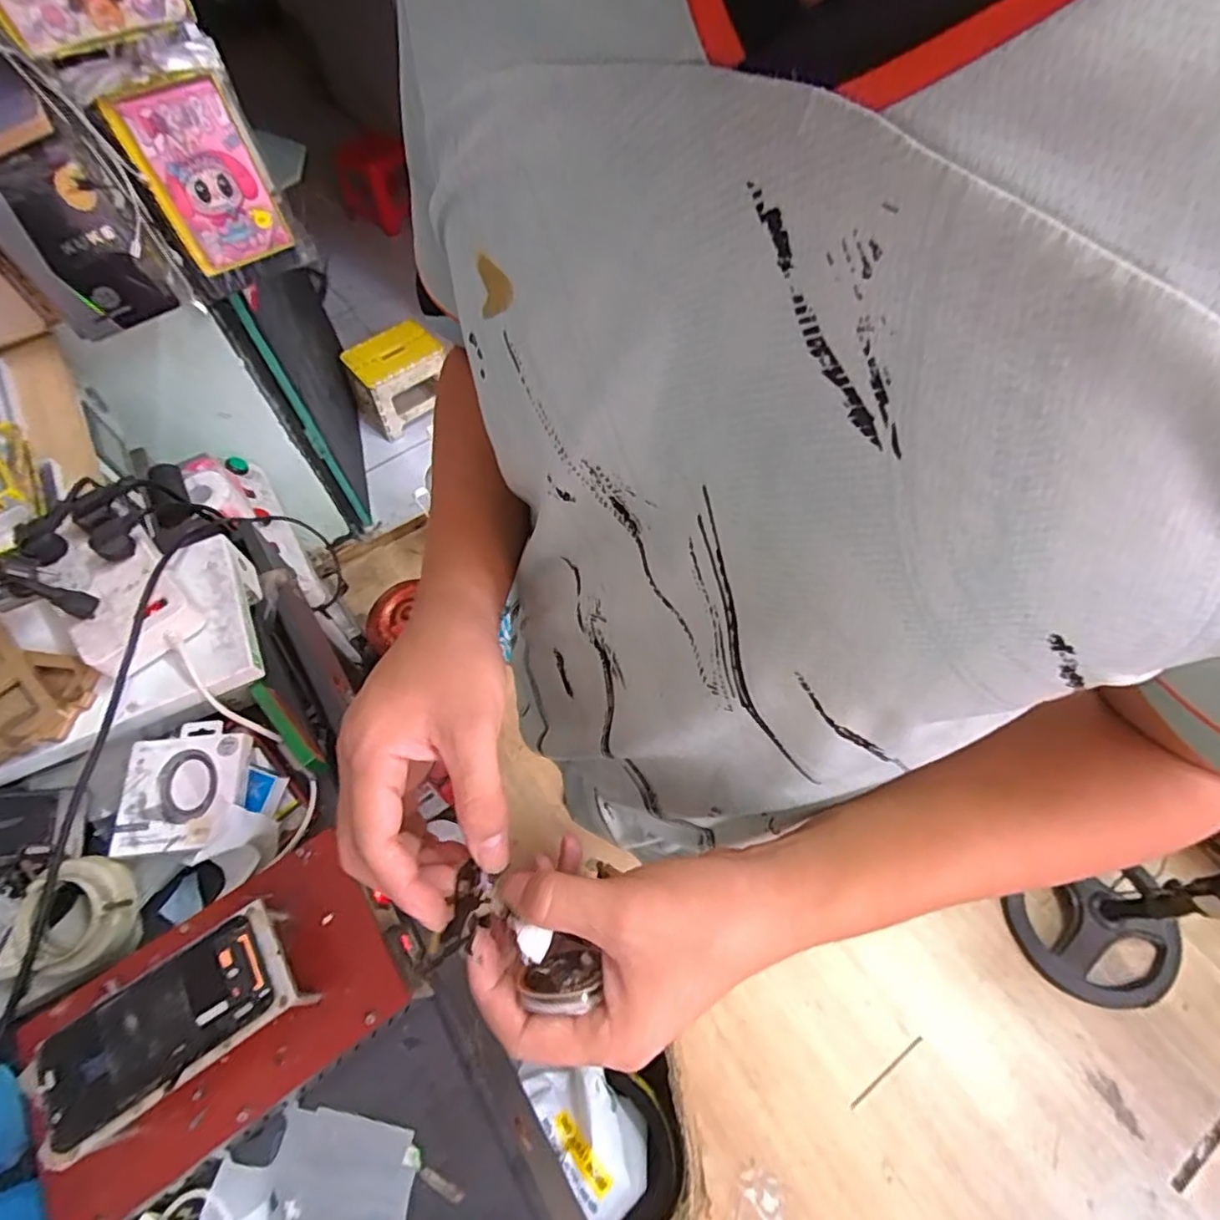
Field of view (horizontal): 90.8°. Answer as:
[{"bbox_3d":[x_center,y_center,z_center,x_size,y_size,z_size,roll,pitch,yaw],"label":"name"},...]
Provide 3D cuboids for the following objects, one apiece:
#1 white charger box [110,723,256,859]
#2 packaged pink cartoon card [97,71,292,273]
[{"bbox_3d":[-0.410,0.166,0.581,0.108,0.021,0.123,-3,60,0],"label":"white charger box"},{"bbox_3d":[-0.594,-0.632,0.889,0.151,0.221,0.033,-27,58,-13],"label":"packaged pink cartoon card"}]

